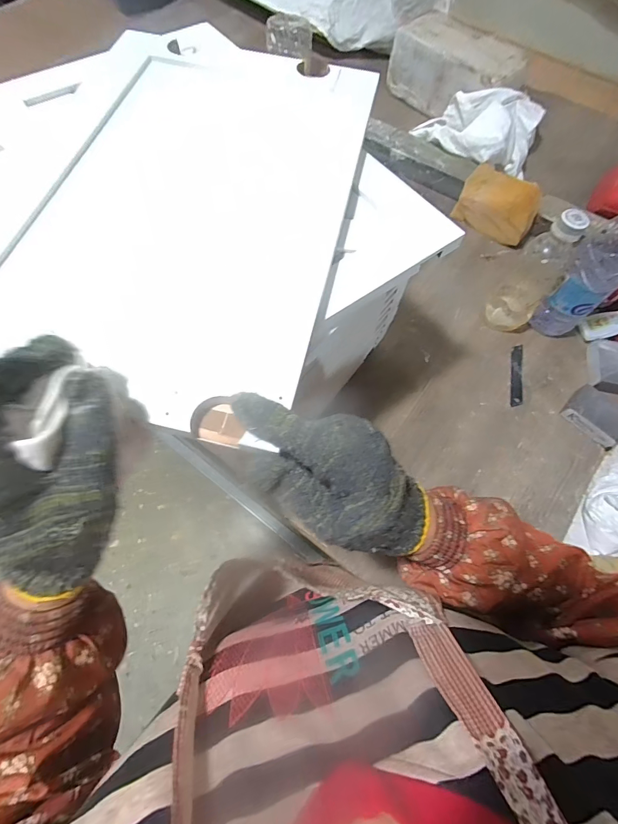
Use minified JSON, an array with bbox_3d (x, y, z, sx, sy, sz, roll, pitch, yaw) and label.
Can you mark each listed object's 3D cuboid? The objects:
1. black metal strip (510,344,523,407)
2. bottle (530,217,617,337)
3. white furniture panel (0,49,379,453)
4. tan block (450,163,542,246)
[{"bbox_3d":[0.286,-0.051,0.514,0.017,0.004,0.097,14,68,-1],"label":"black metal strip"},{"bbox_3d":[0.347,-0.168,0.459,0.050,0.186,0.062,-41,73,-17],"label":"bottle"},{"bbox_3d":[-0.103,-0.181,0.316,0.268,0.021,0.390,13,67,4],"label":"white furniture panel"},{"bbox_3d":[0.293,-0.322,0.585,0.114,0.080,0.060,32,69,12],"label":"tan block"}]

